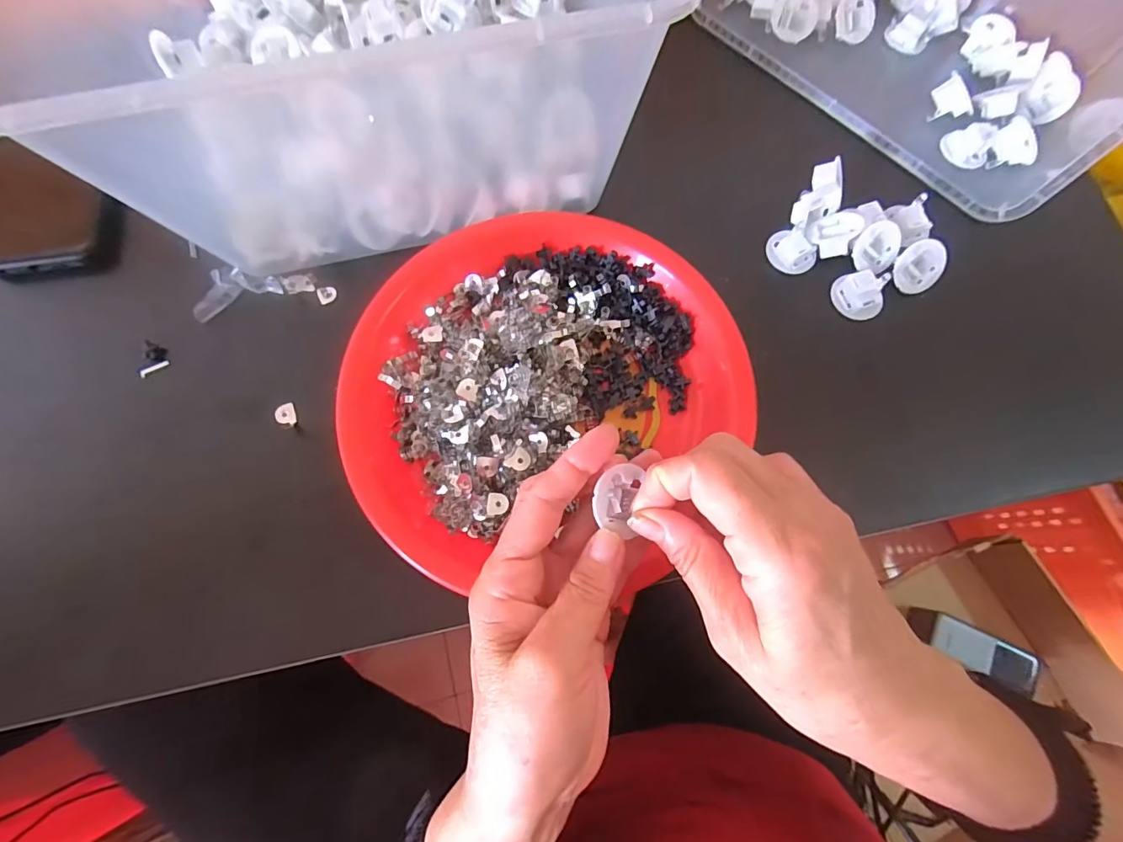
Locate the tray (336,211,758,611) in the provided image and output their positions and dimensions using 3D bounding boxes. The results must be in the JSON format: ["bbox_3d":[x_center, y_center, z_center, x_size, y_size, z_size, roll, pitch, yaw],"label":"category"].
[{"bbox_3d":[-0.008,-0.025,0.281,0.228,0.019,0.218,0,76,-1],"label":"tray"}]

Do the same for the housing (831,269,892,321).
[{"bbox_3d":[0.194,-0.082,0.308,0.025,0.021,0.030,-17,76,-5],"label":"housing"}]

